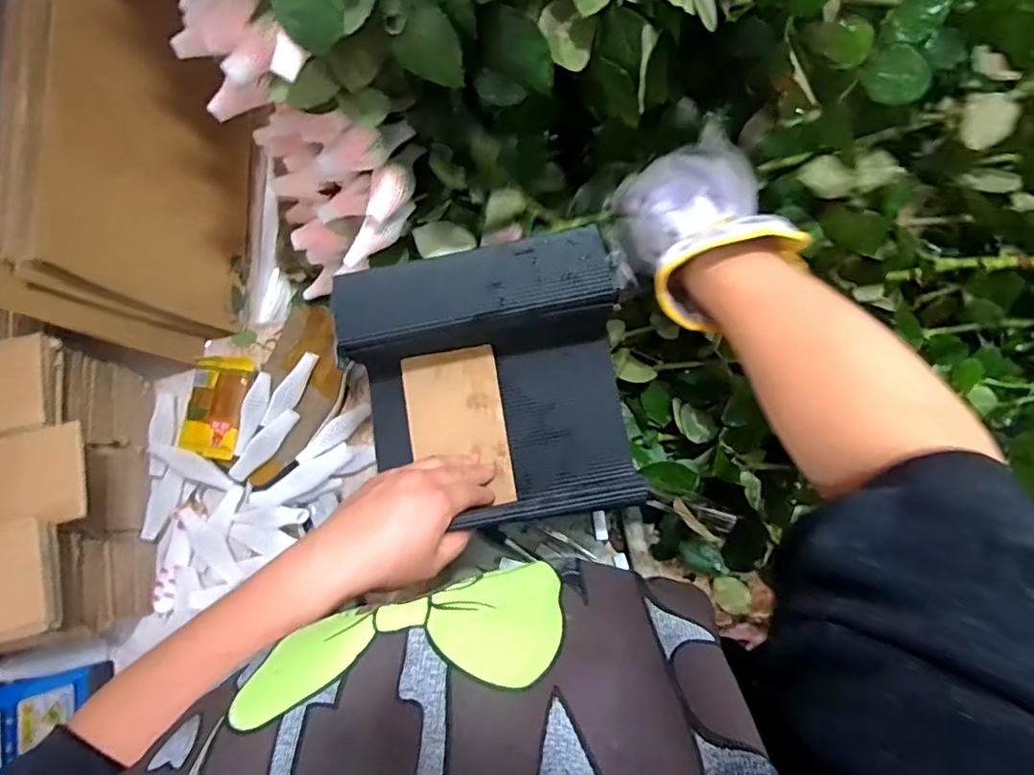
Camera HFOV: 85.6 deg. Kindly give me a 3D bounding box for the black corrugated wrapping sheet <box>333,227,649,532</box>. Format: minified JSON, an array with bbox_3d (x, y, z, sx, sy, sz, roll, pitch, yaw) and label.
[{"bbox_3d":[-0.021,-0.001,0.448,0.211,0.084,0.202,-10,78,-1],"label":"black corrugated wrapping sheet"}]

